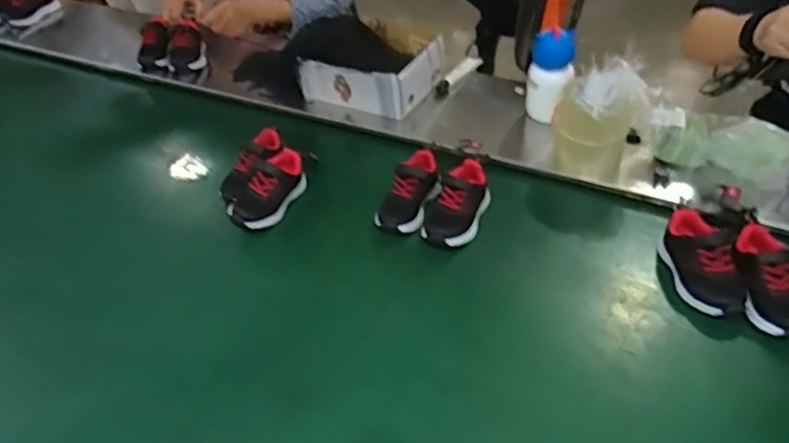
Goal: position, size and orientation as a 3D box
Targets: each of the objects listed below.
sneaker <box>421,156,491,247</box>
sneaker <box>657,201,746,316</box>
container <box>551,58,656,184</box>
[{"bbox_3d":[0.091,-0.030,0.921,0.078,0.053,0.135,13,47,20],"label":"sneaker"},{"bbox_3d":[0.400,0.048,0.798,0.075,0.060,0.136,-1,43,6],"label":"sneaker"},{"bbox_3d":[0.319,-0.154,0.969,0.107,0.153,0.113,-34,49,-26],"label":"container"}]

